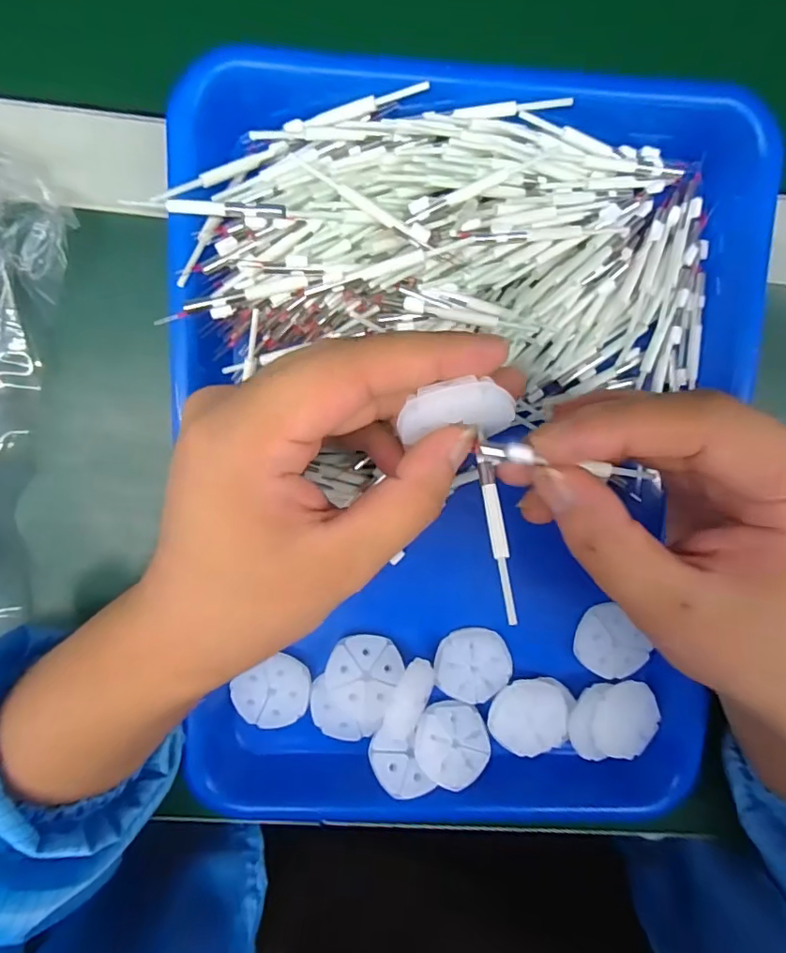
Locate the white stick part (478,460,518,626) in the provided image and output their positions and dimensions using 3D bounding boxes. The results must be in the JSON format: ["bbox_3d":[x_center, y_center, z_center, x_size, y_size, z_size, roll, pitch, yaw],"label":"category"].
[{"bbox_3d":[0.034,0.020,0.175,0.005,0.004,0.053,-6,75,-3],"label":"white stick part"}]

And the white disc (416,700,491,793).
[{"bbox_3d":[0.029,0.131,0.265,0.036,0.004,0.038,3,72,-10],"label":"white disc"}]

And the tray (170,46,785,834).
[{"bbox_3d":[0.032,0.004,0.243,0.241,0.039,0.338,1,99,-4],"label":"tray"}]

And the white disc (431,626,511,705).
[{"bbox_3d":[0.040,0.094,0.268,0.037,0.004,0.037,6,98,-4],"label":"white disc"}]

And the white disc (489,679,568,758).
[{"bbox_3d":[0.067,0.119,0.269,0.037,0.010,0.035,-1,99,-3],"label":"white disc"}]

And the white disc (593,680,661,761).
[{"bbox_3d":[0.117,0.122,0.269,0.034,0.004,0.037,8,90,-11],"label":"white disc"}]

